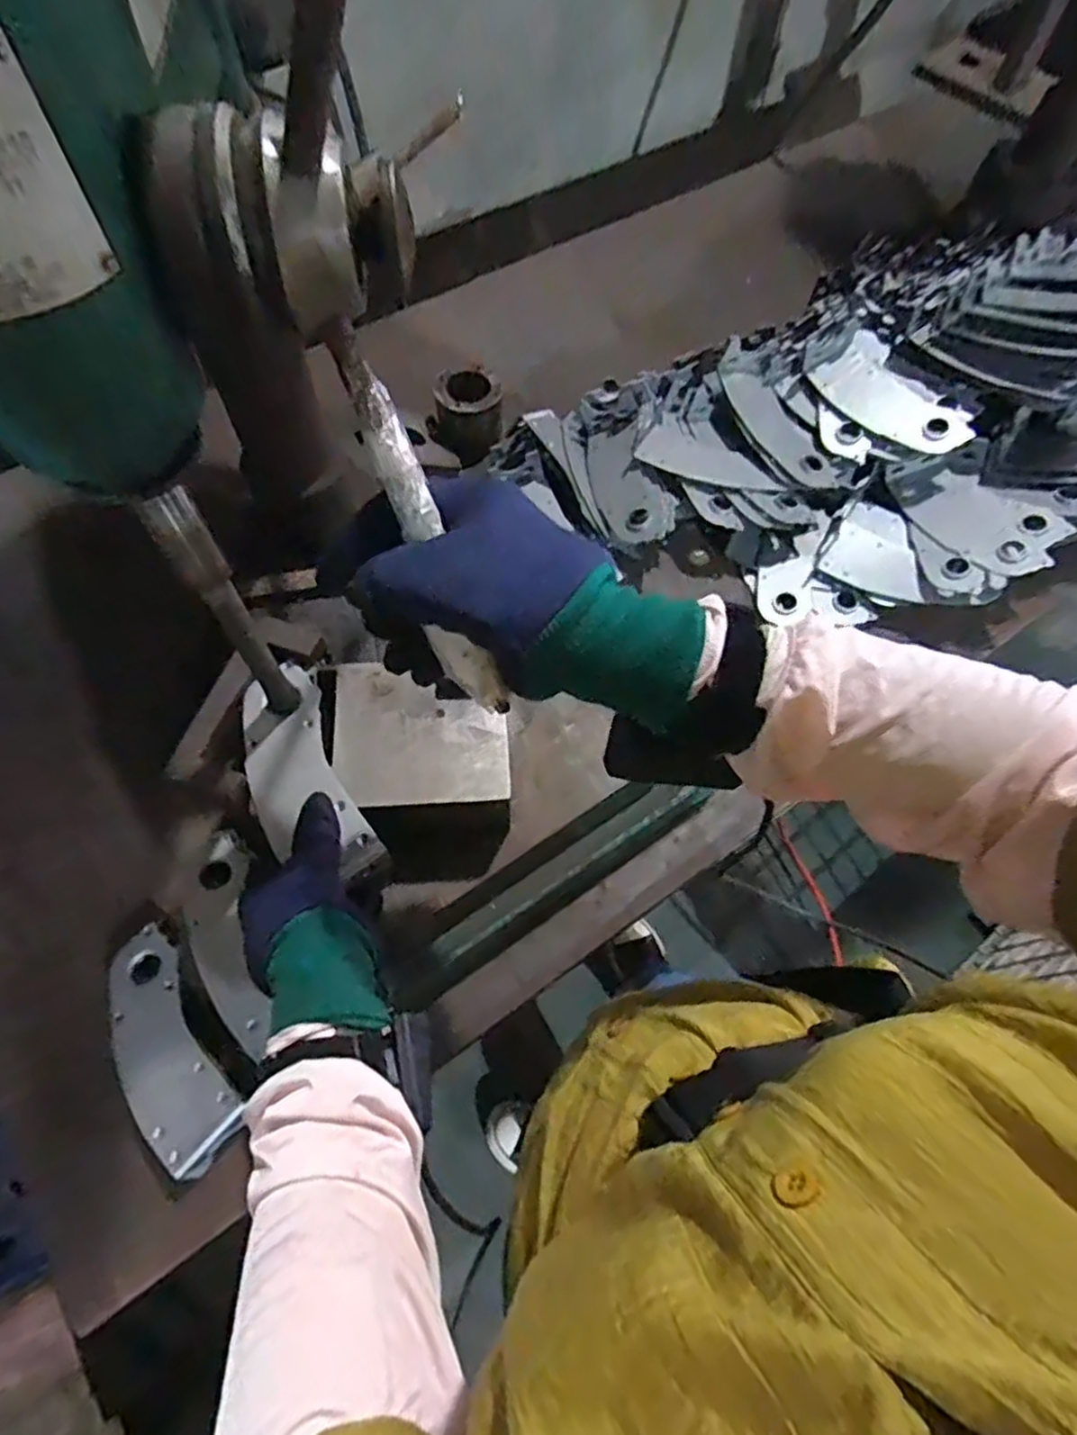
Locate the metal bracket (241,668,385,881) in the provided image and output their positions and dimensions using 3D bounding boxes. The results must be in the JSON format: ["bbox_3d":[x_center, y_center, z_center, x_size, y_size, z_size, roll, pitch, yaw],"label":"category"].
[{"bbox_3d":[-0.169,0.039,0.512,0.070,0.013,0.165,-27,68,-13],"label":"metal bracket"}]

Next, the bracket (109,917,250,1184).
[{"bbox_3d":[-0.286,0.251,0.552,0.066,0.031,0.180,-33,71,-15],"label":"bracket"}]

